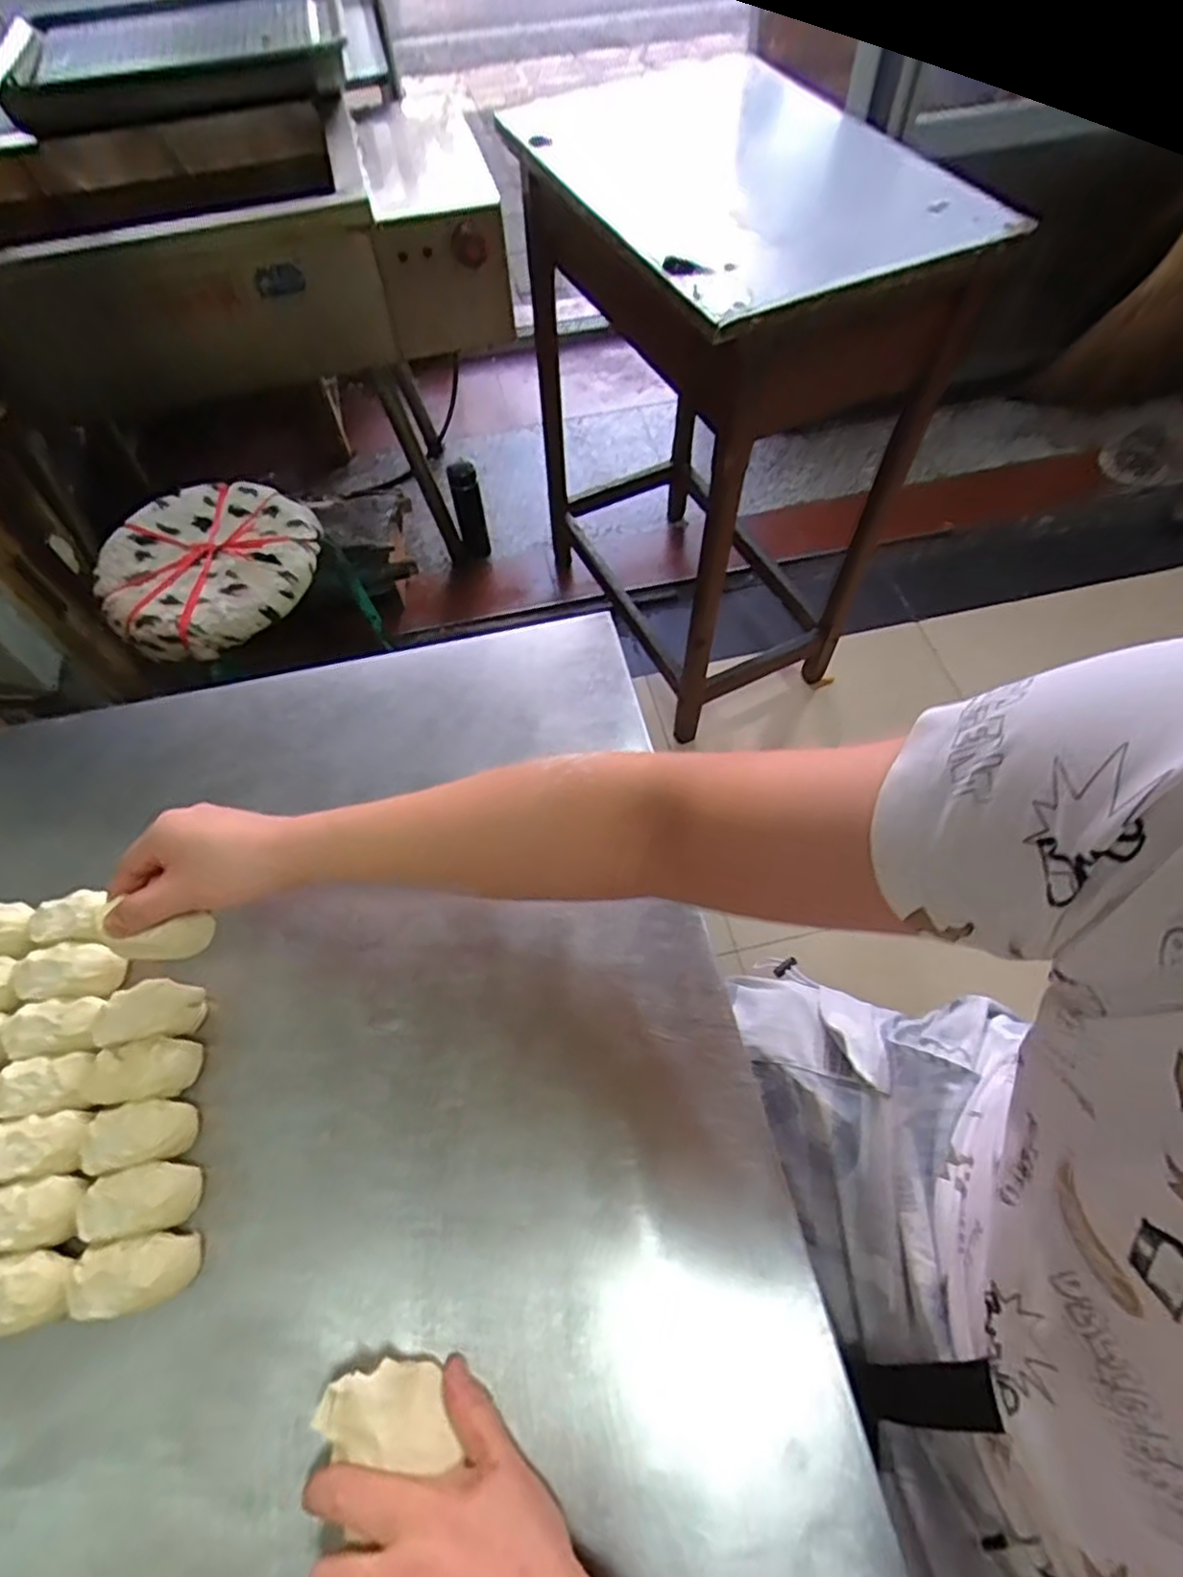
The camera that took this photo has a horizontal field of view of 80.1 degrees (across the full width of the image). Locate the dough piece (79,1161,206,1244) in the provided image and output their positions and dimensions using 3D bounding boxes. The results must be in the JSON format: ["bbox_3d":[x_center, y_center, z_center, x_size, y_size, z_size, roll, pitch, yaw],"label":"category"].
[{"bbox_3d":[-0.304,0.279,0.477,0.069,0.043,0.039,-14,62,-4],"label":"dough piece"}]

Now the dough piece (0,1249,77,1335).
[{"bbox_3d":[-0.367,0.324,0.456,0.077,0.033,0.041,-9,62,-1],"label":"dough piece"}]

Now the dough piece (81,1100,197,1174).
[{"bbox_3d":[-0.315,0.247,0.497,0.068,0.045,0.042,-13,62,-3],"label":"dough piece"}]

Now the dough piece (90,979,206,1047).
[{"bbox_3d":[-0.332,0.174,0.536,0.073,0.040,0.043,-15,62,-4],"label":"dough piece"}]

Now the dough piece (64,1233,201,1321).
[{"bbox_3d":[-0.295,0.314,0.456,0.067,0.038,0.040,-13,62,-3],"label":"dough piece"}]

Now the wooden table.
[{"bbox_3d":[0.191,-0.562,1.142,0.422,0.754,0.605,-28,64,-13],"label":"wooden table"}]

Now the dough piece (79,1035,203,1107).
[{"bbox_3d":[-0.324,0.211,0.515,0.071,0.048,0.044,-12,62,-2],"label":"dough piece"}]

